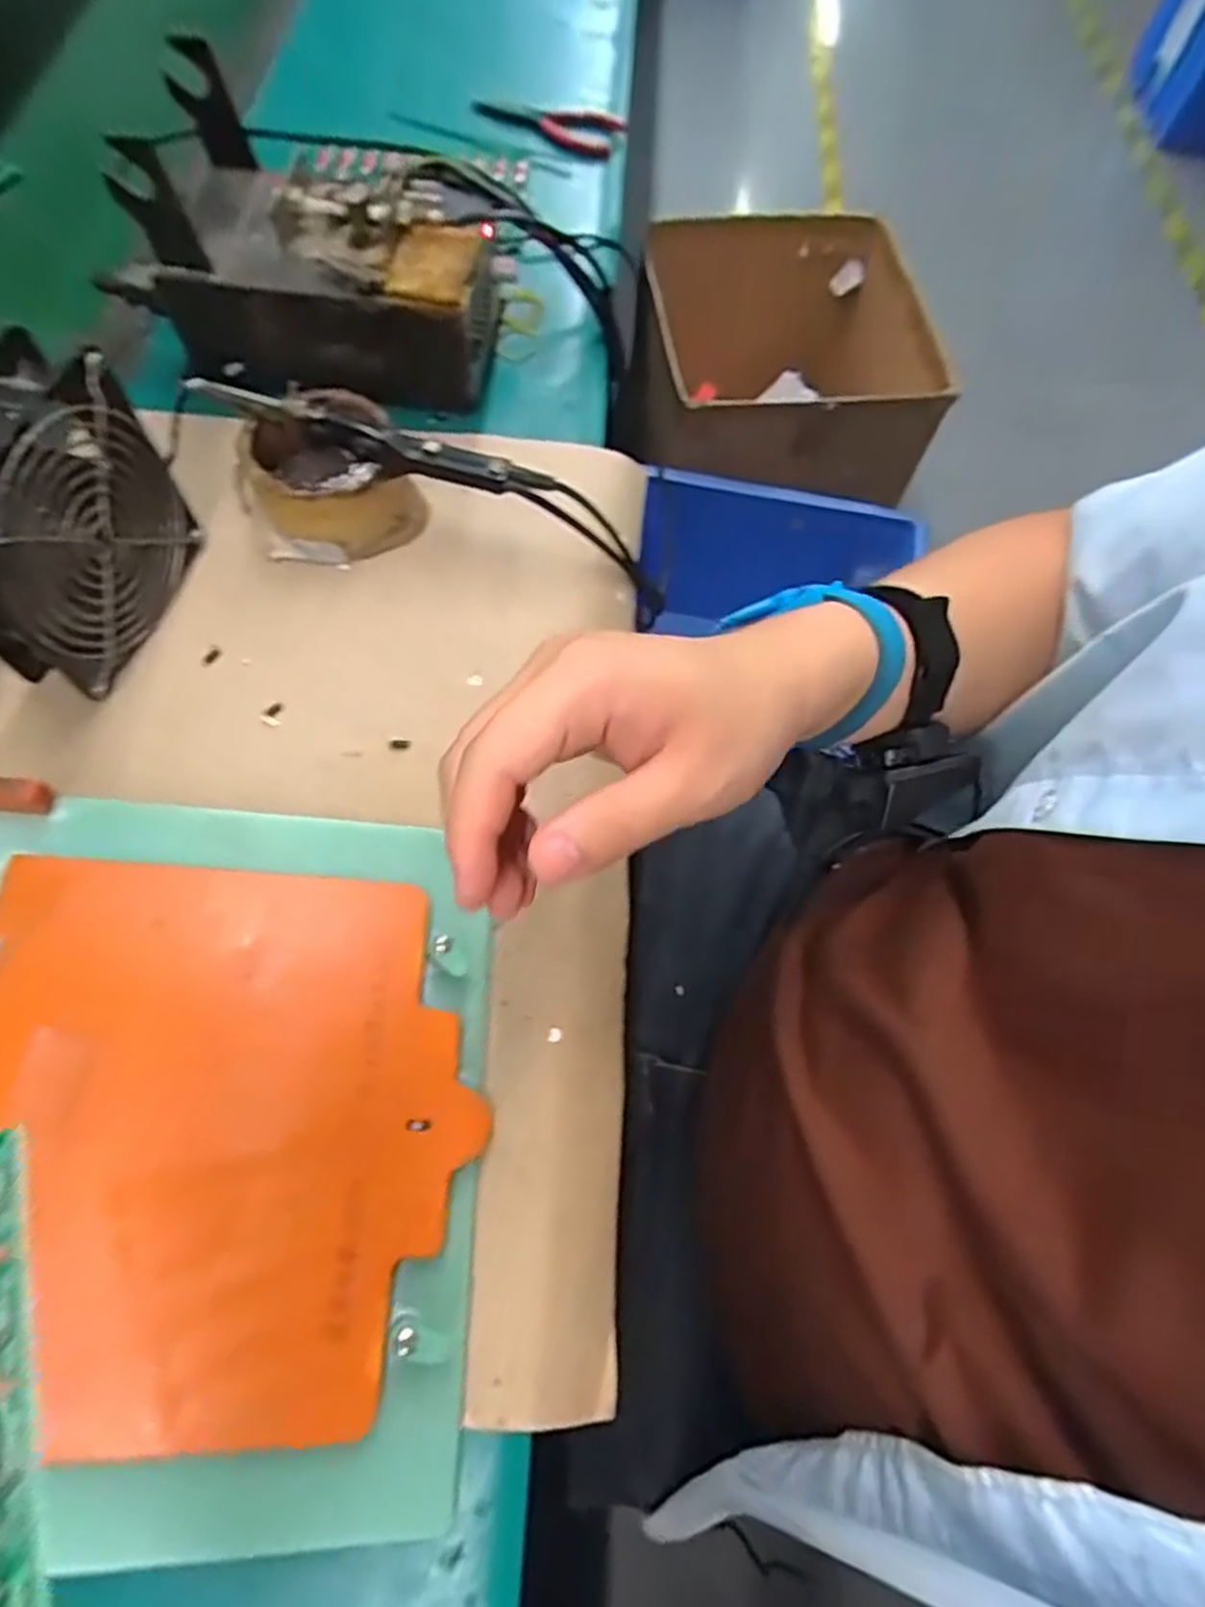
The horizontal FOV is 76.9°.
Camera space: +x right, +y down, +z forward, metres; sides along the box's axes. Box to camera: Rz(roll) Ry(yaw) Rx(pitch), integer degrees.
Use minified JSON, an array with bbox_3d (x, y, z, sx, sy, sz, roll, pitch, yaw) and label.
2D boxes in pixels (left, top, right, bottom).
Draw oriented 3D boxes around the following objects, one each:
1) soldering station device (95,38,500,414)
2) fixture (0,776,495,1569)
[{"bbox_3d":[-0.178,-0.334,0.459,0.222,0.106,0.137,-2,66,-4],"label":"soldering station device"},{"bbox_3d":[-0.152,0.118,0.283,0.207,0.021,0.253,6,65,-15],"label":"fixture"}]

